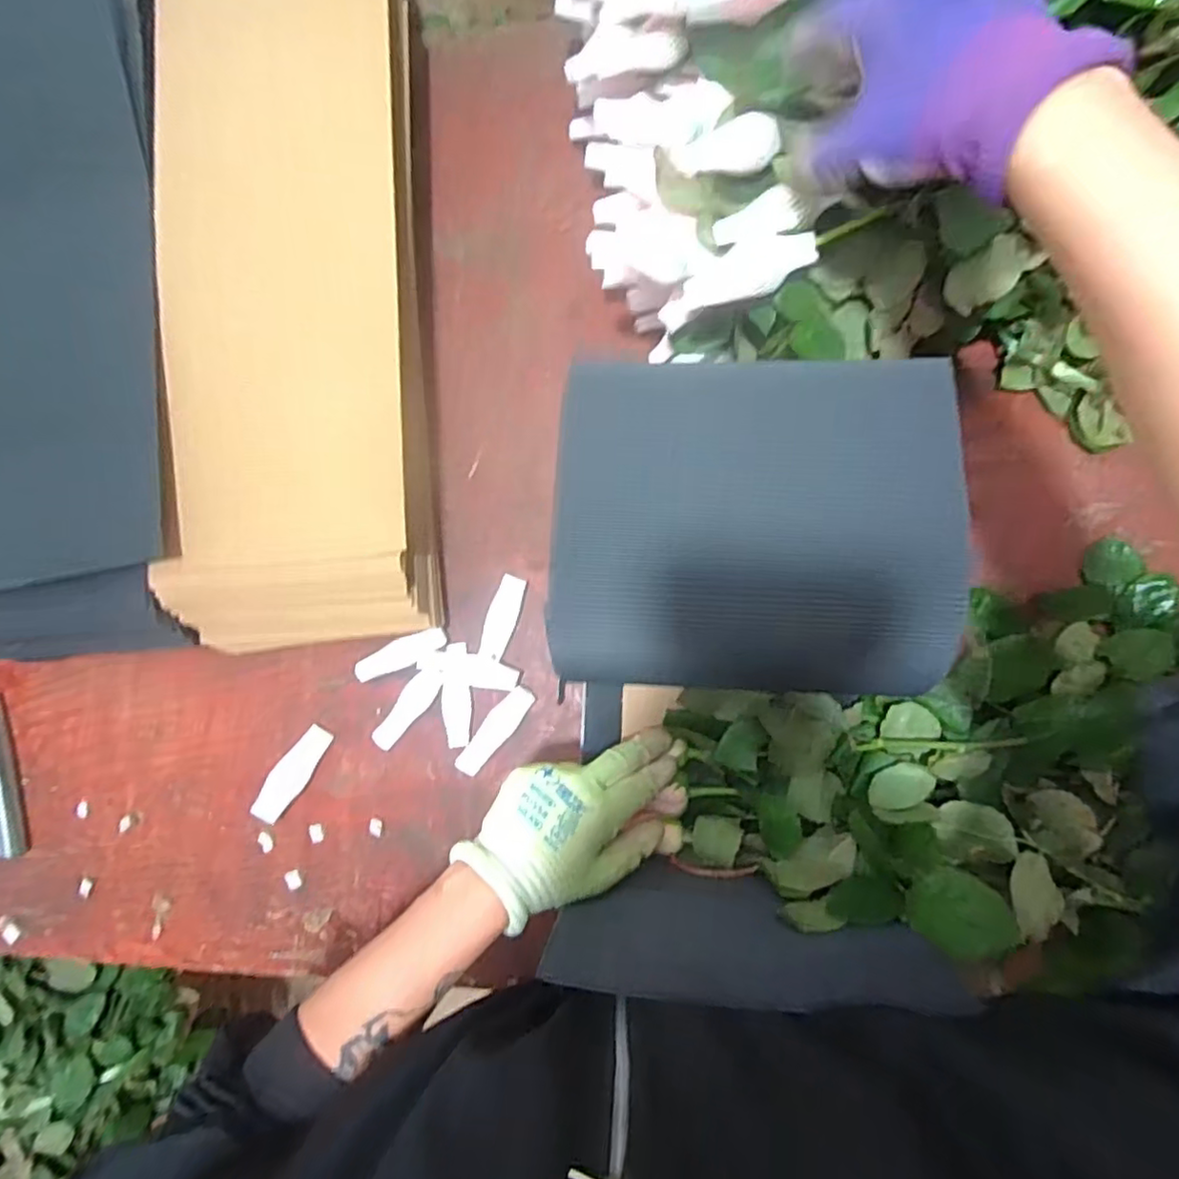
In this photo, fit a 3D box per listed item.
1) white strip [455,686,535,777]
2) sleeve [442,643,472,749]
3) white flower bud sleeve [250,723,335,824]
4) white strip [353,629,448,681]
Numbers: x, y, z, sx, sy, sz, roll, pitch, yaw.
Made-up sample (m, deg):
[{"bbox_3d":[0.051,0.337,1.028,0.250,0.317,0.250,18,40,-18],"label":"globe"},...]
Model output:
[{"bbox_3d":[-0.084,0.123,0.559,0.025,0.008,0.091,42,90,8],"label":"white strip"},{"bbox_3d":[-0.118,0.094,0.569,0.024,0.007,0.090,-3,85,6],"label":"sleeve"},{"bbox_3d":[-0.267,0.165,0.575,0.030,0.016,0.089,36,89,8],"label":"white flower bud sleeve"},{"bbox_3d":[-0.170,0.058,0.570,0.086,0.010,0.024,-20,83,4],"label":"white strip"}]

